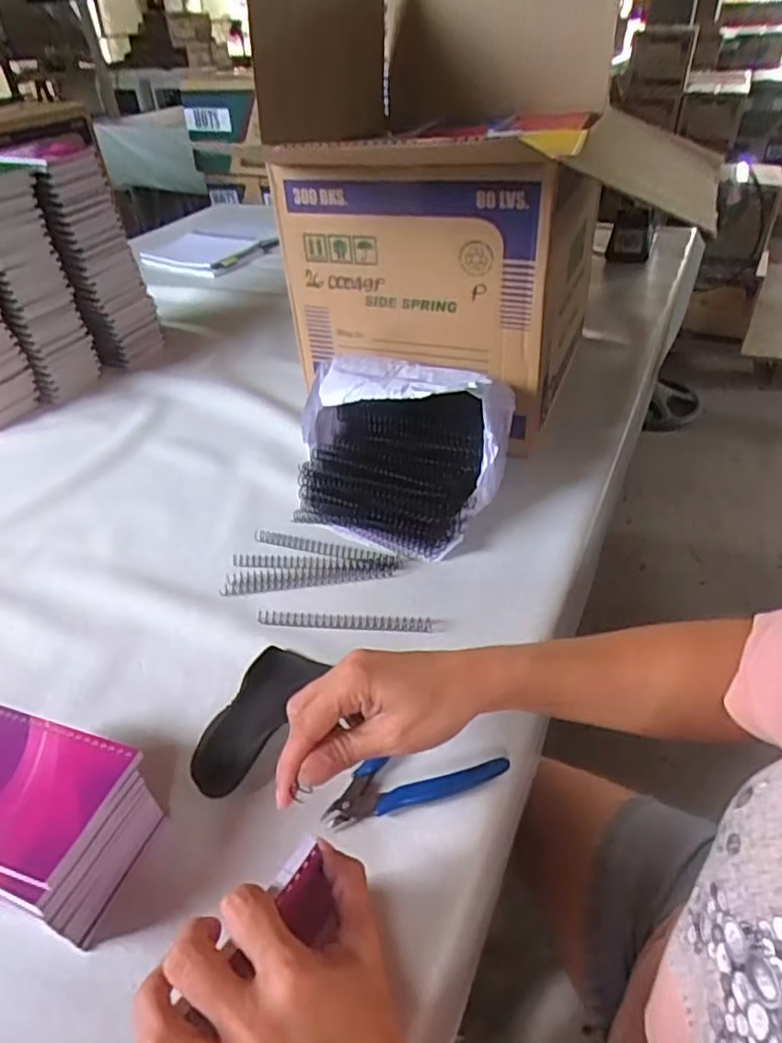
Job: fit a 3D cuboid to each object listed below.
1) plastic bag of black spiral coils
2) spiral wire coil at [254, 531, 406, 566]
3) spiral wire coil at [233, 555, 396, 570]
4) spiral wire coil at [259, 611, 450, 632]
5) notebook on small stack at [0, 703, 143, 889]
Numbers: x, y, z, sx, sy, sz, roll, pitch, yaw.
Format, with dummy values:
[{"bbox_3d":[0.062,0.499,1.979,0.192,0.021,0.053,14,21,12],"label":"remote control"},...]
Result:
[{"bbox_3d":[0.005,-0.075,0.615,0.205,0.138,0.158,14,43,20],"label":"plastic bag of black spiral coils"},{"bbox_3d":[-0.063,0.026,0.596,0.153,0.008,0.016,10,42,16],"label":"spiral wire coil"},{"bbox_3d":[-0.074,0.038,0.586,0.155,0.011,0.016,2,40,7],"label":"spiral wire coil"},{"bbox_3d":[-0.035,0.085,0.526,0.160,0.006,0.013,2,40,7],"label":"spiral wire coil"},{"bbox_3d":[-0.226,0.154,0.366,0.128,0.008,0.079,10,42,16],"label":"notebook on small stack"}]

